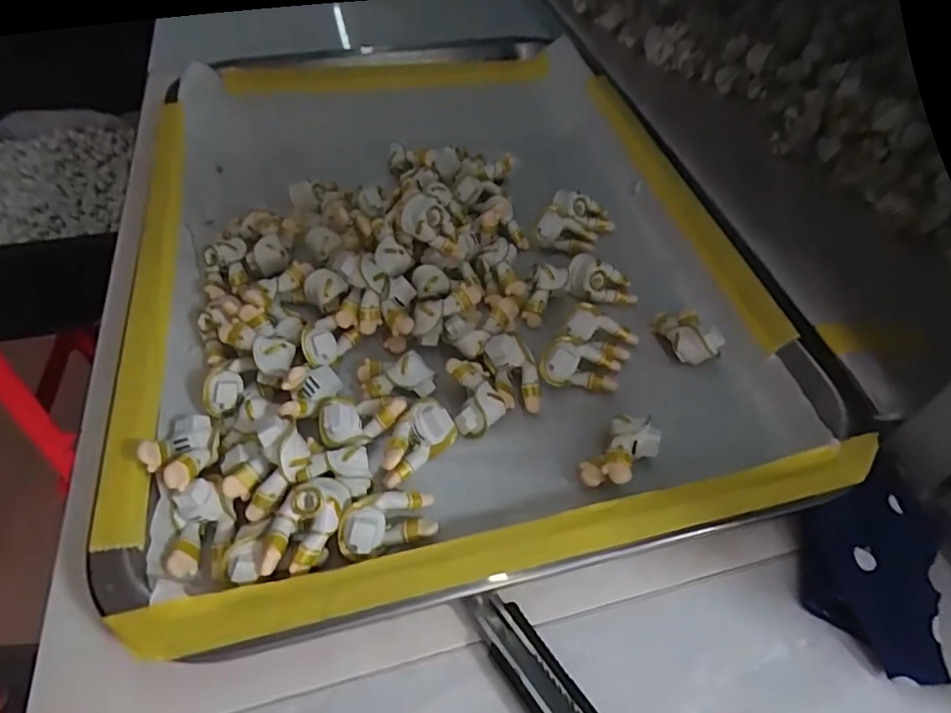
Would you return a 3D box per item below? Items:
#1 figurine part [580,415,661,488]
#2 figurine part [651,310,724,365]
[{"bbox_3d":[0.051,0.035,0.198,0.029,0.017,0.016,-35,61,-27],"label":"figurine part"},{"bbox_3d":[0.090,-0.010,0.236,0.018,0.015,0.026,-9,53,-10],"label":"figurine part"}]

